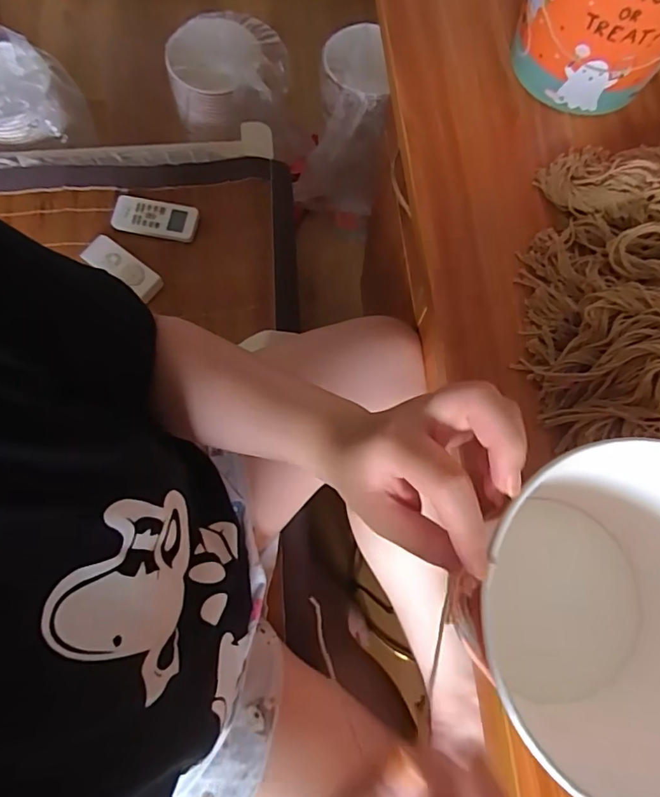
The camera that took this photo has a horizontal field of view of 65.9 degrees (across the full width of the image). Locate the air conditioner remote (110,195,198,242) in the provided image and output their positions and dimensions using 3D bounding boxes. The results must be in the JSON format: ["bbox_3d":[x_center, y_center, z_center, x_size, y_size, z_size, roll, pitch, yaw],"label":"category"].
[{"bbox_3d":[-0.265,-0.272,0.769,0.127,0.018,0.054,10,90,0],"label":"air conditioner remote"}]

